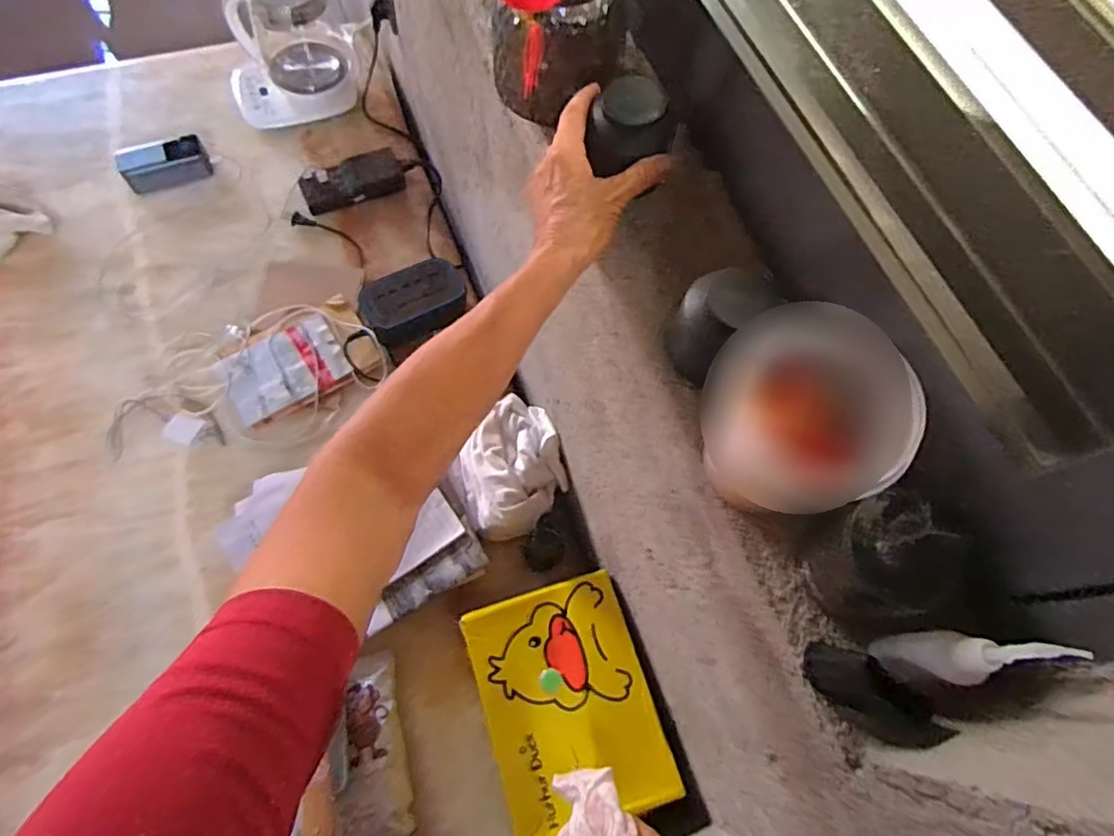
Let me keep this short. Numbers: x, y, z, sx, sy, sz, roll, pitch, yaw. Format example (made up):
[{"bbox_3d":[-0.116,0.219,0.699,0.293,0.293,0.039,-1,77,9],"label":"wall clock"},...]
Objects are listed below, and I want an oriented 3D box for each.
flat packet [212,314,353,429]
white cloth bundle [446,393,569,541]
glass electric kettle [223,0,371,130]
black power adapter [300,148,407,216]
[{"bbox_3d":[-0.402,-0.073,0.900,0.167,0.015,0.125,-29,73,-16],"label":"flat packet"},{"bbox_3d":[-0.063,0.069,0.821,0.162,0.070,0.154,-39,76,-18],"label":"white cloth bundle"},{"bbox_3d":[-0.456,-0.655,1.031,0.249,0.198,0.176,-22,71,-13],"label":"glass electric kettle"},{"bbox_3d":[-0.341,-0.398,1.025,0.180,0.043,0.061,-21,71,-13],"label":"black power adapter"}]

